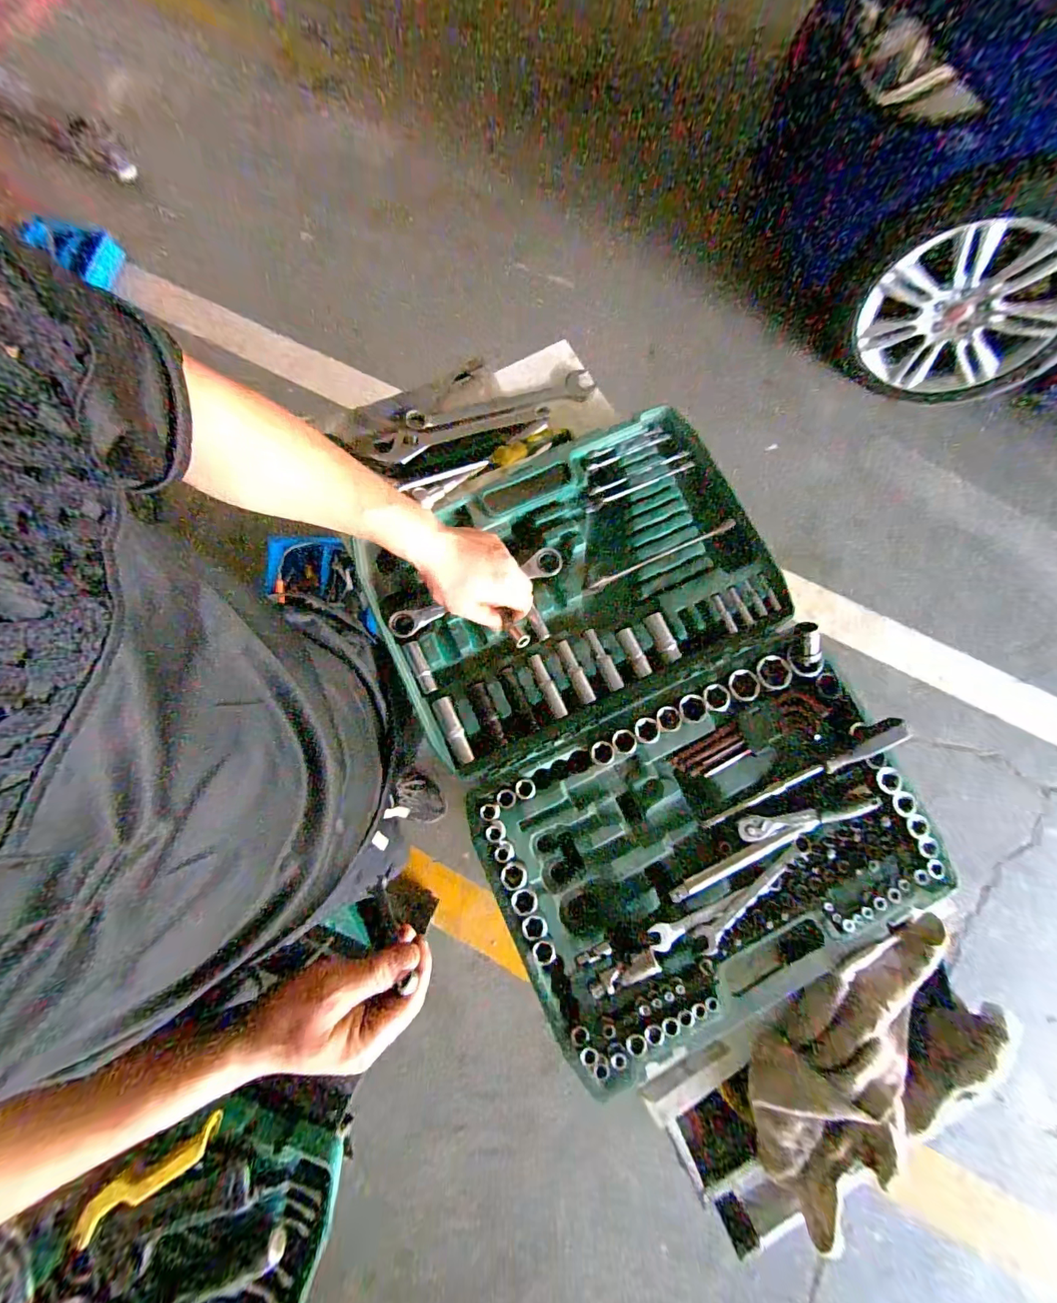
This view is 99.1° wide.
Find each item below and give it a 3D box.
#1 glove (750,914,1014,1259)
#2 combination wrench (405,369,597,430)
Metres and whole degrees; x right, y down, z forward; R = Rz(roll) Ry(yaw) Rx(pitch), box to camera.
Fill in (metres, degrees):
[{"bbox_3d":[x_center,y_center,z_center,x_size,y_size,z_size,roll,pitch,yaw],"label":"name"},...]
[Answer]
[{"bbox_3d":[0.345,0.413,0.462,0.291,0.077,0.177,-39,82,-8],"label":"glove"},{"bbox_3d":[-0.037,-0.339,0.613,0.256,0.015,0.040,-13,79,-4],"label":"combination wrench"}]

